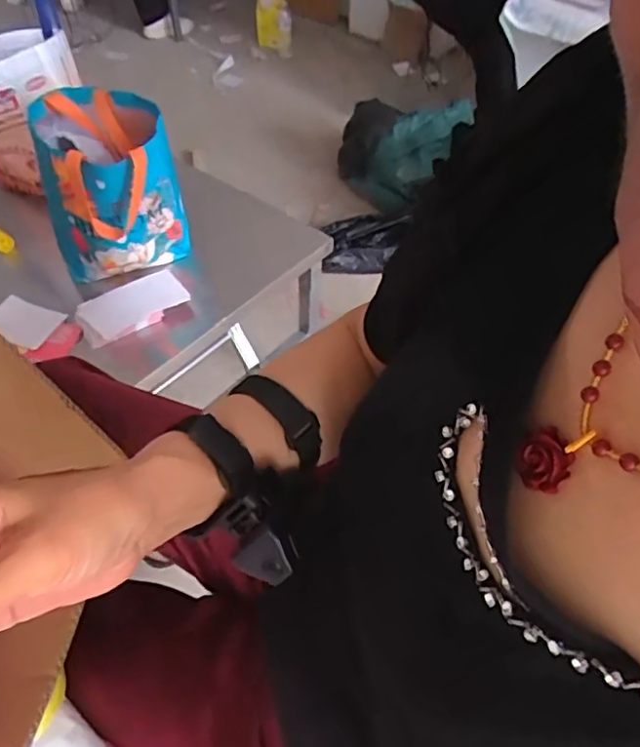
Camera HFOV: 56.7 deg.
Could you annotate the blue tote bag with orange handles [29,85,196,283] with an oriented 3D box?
[{"bbox_3d":[-0.346,-0.309,0.988,0.201,0.243,0.251,-17,51,-15],"label":"blue tote bag with orange handles"}]

